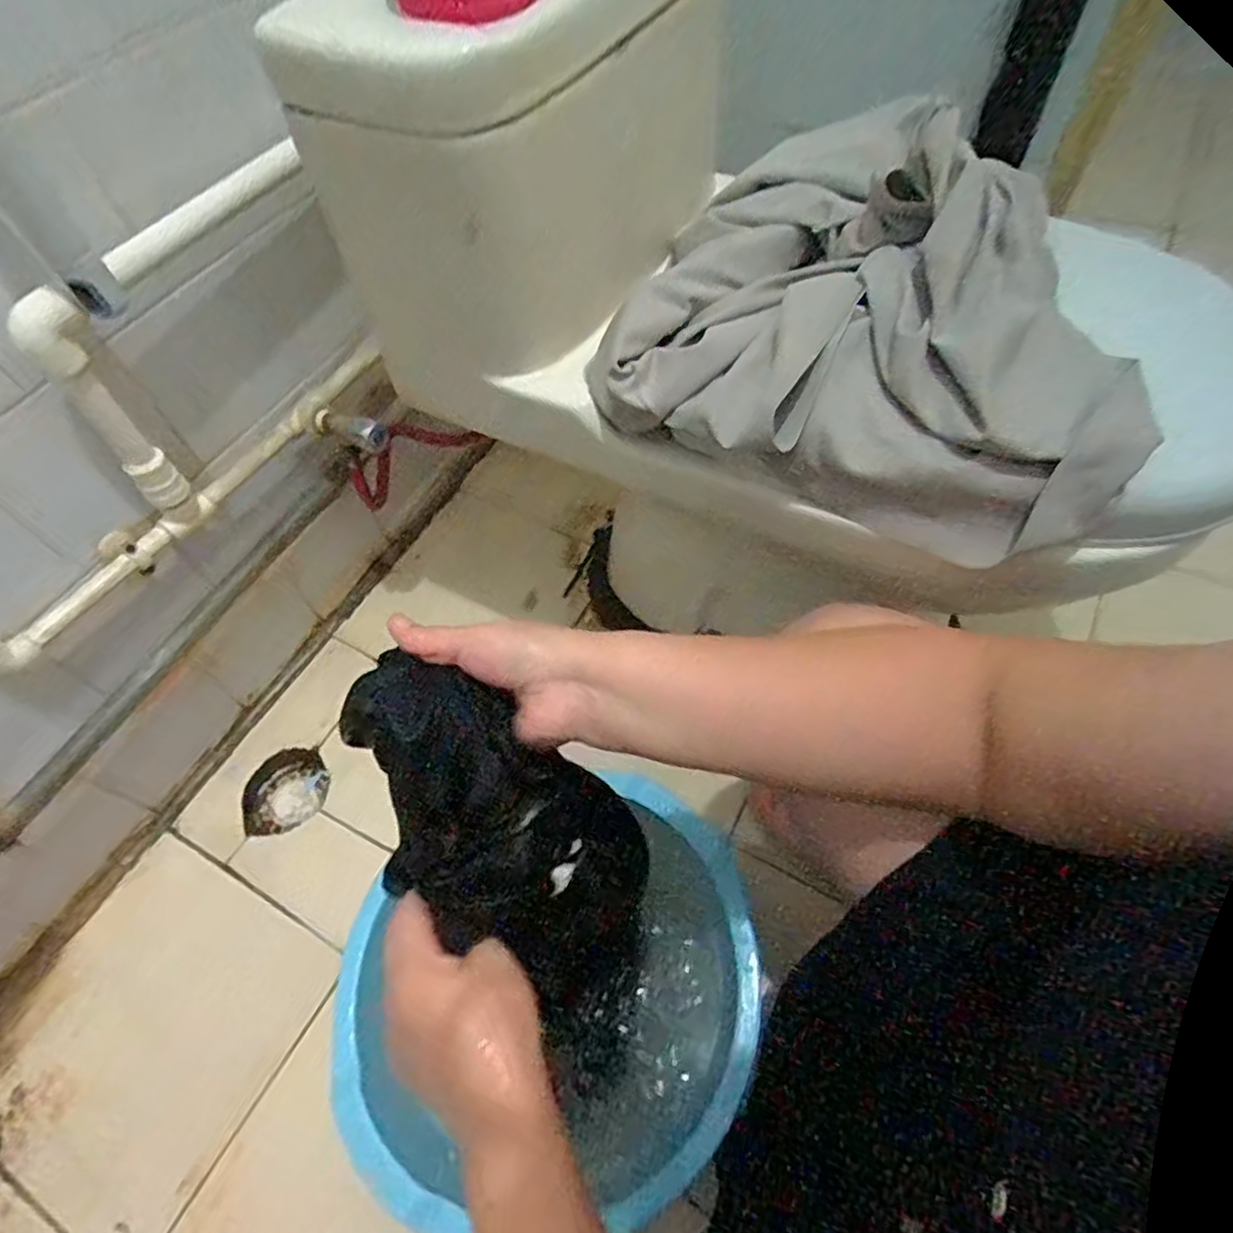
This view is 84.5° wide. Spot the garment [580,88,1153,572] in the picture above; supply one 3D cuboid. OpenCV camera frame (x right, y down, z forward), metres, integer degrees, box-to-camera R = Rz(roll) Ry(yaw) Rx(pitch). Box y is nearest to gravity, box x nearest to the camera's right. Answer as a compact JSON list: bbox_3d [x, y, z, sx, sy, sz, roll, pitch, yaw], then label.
[{"bbox_3d":[0.188,-0.216,0.488,0.345,0.134,0.274,19,61,16],"label":"garment"}]

